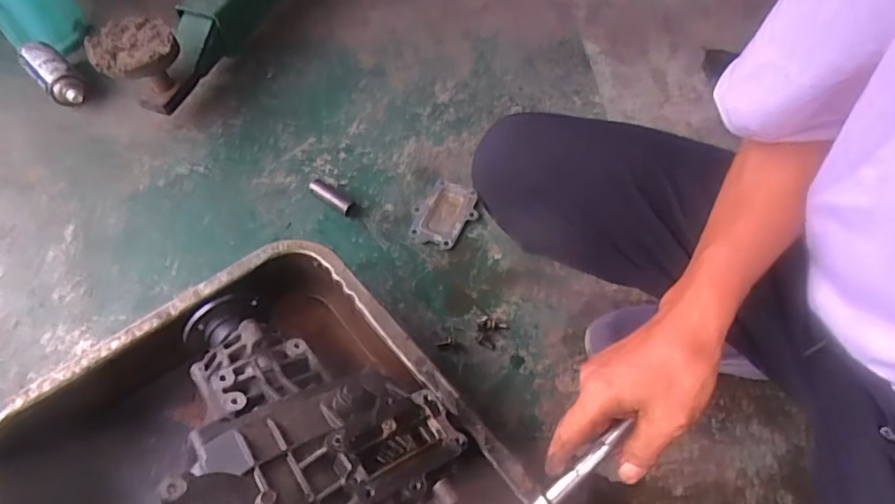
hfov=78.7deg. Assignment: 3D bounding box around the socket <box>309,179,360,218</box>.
[{"bbox_3d":[-0.183,-0.087,0.868,0.094,0.024,0.027,35,62,19],"label":"socket"}]

